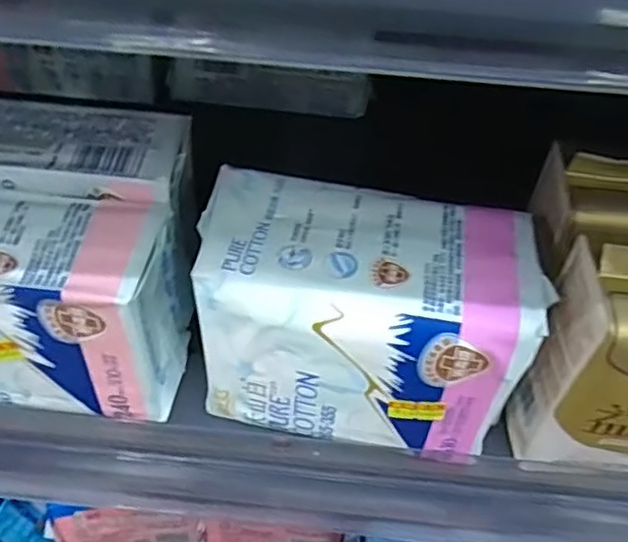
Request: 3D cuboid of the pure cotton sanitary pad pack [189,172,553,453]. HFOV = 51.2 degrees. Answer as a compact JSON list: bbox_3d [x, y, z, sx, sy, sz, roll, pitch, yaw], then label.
[{"bbox_3d":[0.020,0.018,0.271,0.124,0.081,0.072,11,50,5],"label":"pure cotton sanitary pad pack"}]

